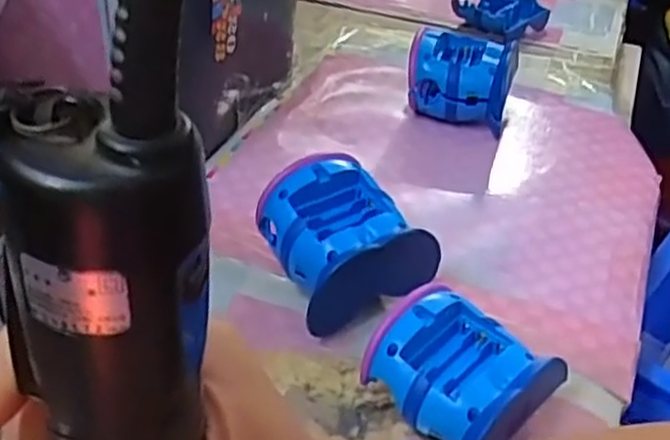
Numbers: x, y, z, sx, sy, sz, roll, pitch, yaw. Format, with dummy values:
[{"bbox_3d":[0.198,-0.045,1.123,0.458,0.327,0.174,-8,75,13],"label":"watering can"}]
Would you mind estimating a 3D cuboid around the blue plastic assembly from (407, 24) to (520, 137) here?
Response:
[{"bbox_3d":[0.108,-0.118,0.662,0.091,0.069,0.072,10,36,5],"label":"blue plastic assembly"}]

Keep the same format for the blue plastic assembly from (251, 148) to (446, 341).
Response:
[{"bbox_3d":[0.006,0.011,0.486,0.088,0.068,0.083,-17,42,-29],"label":"blue plastic assembly"}]

